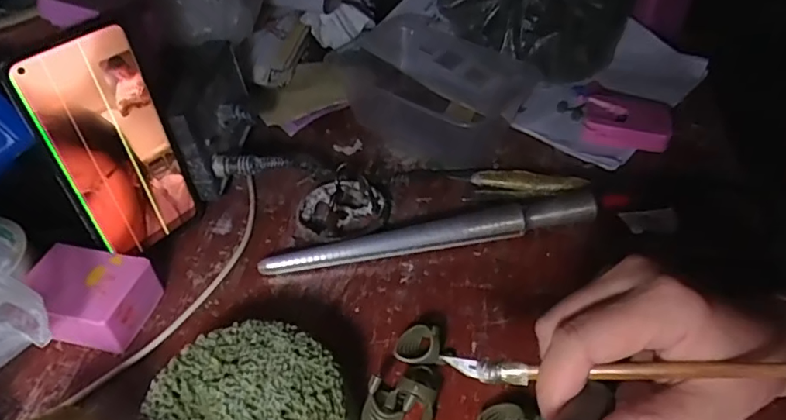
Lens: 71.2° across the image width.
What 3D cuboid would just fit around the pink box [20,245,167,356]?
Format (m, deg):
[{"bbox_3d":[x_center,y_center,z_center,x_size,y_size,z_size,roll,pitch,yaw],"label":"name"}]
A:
[{"bbox_3d":[-0.193,0.056,0.351,0.071,0.033,0.054,9,45,10],"label":"pink box"}]

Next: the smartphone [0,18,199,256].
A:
[{"bbox_3d":[-0.177,-0.038,0.354,0.006,0.152,0.074,24,50,30],"label":"smartphone"}]

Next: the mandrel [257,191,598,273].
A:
[{"bbox_3d":[0.030,0.015,0.397,0.244,0.021,0.028,-9,44,-8],"label":"mandrel"}]

